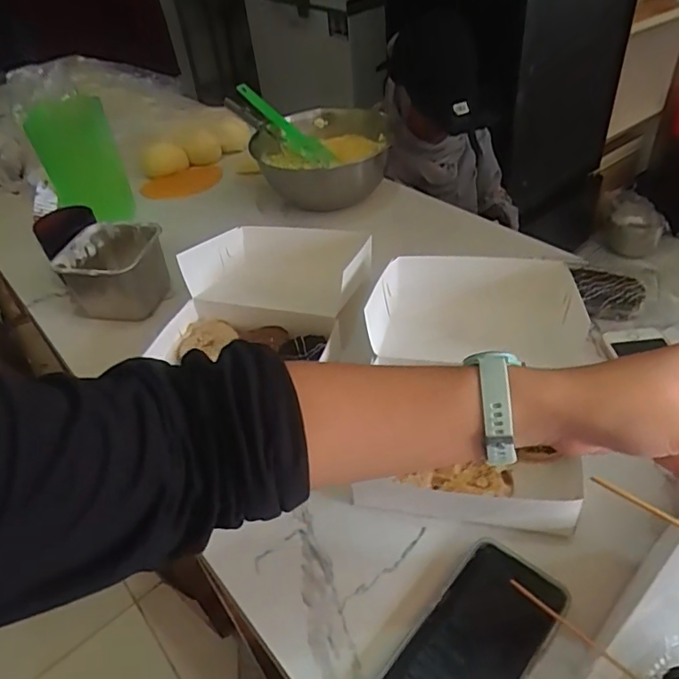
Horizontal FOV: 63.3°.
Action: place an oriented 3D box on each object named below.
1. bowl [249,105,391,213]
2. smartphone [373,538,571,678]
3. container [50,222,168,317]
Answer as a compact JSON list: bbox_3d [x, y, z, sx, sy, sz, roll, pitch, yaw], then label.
[{"bbox_3d":[-0.025,-0.301,0.937,0.208,0.115,0.236,0,42,9],"label":"bowl"},{"bbox_3d":[0.092,0.224,0.396,0.079,0.009,0.166,28,58,35],"label":"smartphone"},{"bbox_3d":[-0.303,-0.087,0.755,0.123,0.097,0.115,0,42,9],"label":"container"}]

